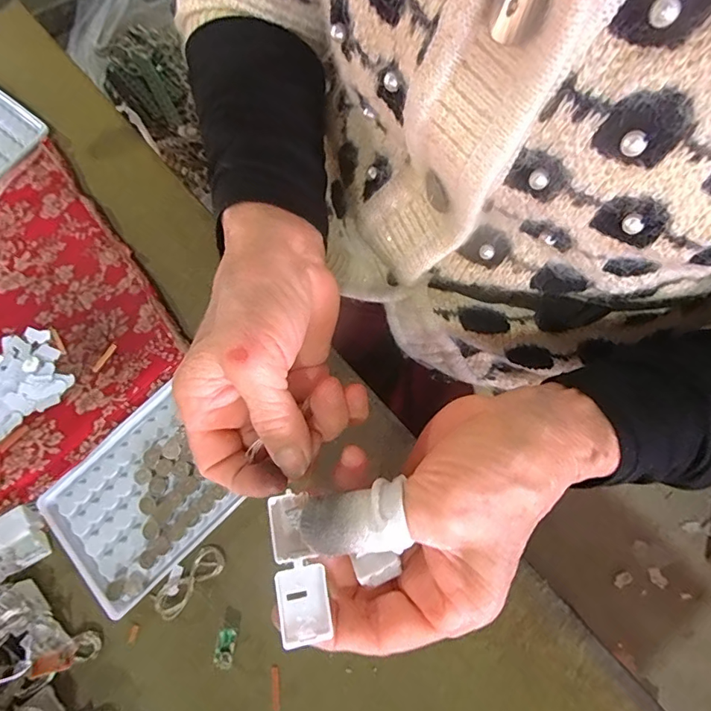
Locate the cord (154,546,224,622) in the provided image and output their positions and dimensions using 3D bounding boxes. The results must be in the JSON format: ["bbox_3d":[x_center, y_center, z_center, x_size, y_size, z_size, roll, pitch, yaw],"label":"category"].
[{"bbox_3d":[-0.100,0.134,0.280,0.021,0.006,0.046,42,81,16],"label":"cord"}]

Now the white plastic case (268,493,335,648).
[{"bbox_3d":[-0.024,0.085,0.189,0.019,0.009,0.056,-15,65,-3],"label":"white plastic case"}]

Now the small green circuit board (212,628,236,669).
[{"bbox_3d":[-0.073,0.165,0.266,0.010,0.012,0.019,3,73,7],"label":"small green circuit board"}]

